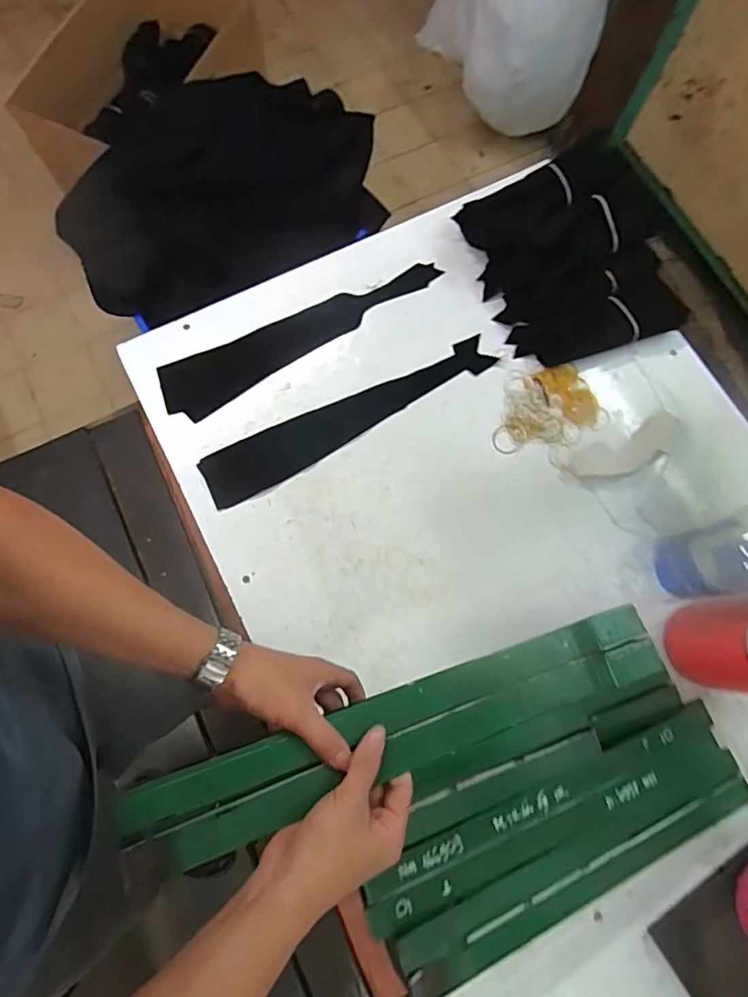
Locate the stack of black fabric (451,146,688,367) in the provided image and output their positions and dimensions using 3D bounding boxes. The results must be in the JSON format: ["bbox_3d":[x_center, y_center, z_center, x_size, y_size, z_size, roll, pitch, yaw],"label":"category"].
[{"bbox_3d":[0.345,-0.401,0.861,0.315,0.100,0.318,-19,76,-6],"label":"stack of black fabric"}]

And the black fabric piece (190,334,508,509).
[{"bbox_3d":[-0.031,-0.123,0.822,0.484,0.006,0.092,-25,75,-9],"label":"black fabric piece"}]

